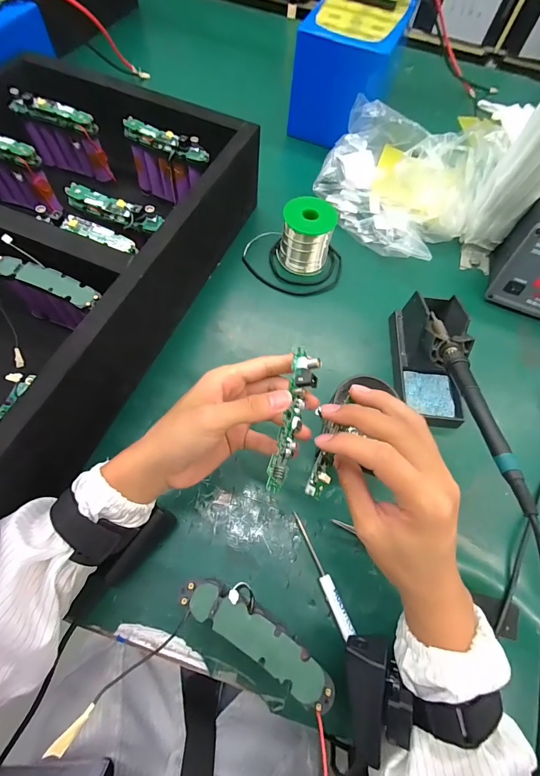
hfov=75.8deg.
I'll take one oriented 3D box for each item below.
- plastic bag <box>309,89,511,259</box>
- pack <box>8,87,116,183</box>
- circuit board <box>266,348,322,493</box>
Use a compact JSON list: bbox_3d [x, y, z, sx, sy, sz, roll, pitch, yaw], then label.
[{"bbox_3d":[0.188,-0.315,0.501,0.223,0.112,0.248,16,64,4],"label":"plastic bag"},{"bbox_3d":[-0.275,-0.336,0.470,0.106,0.088,0.026,20,65,4],"label":"pack"},{"bbox_3d":[0.018,0.021,0.262,0.020,0.019,0.114,14,65,5],"label":"circuit board"}]

